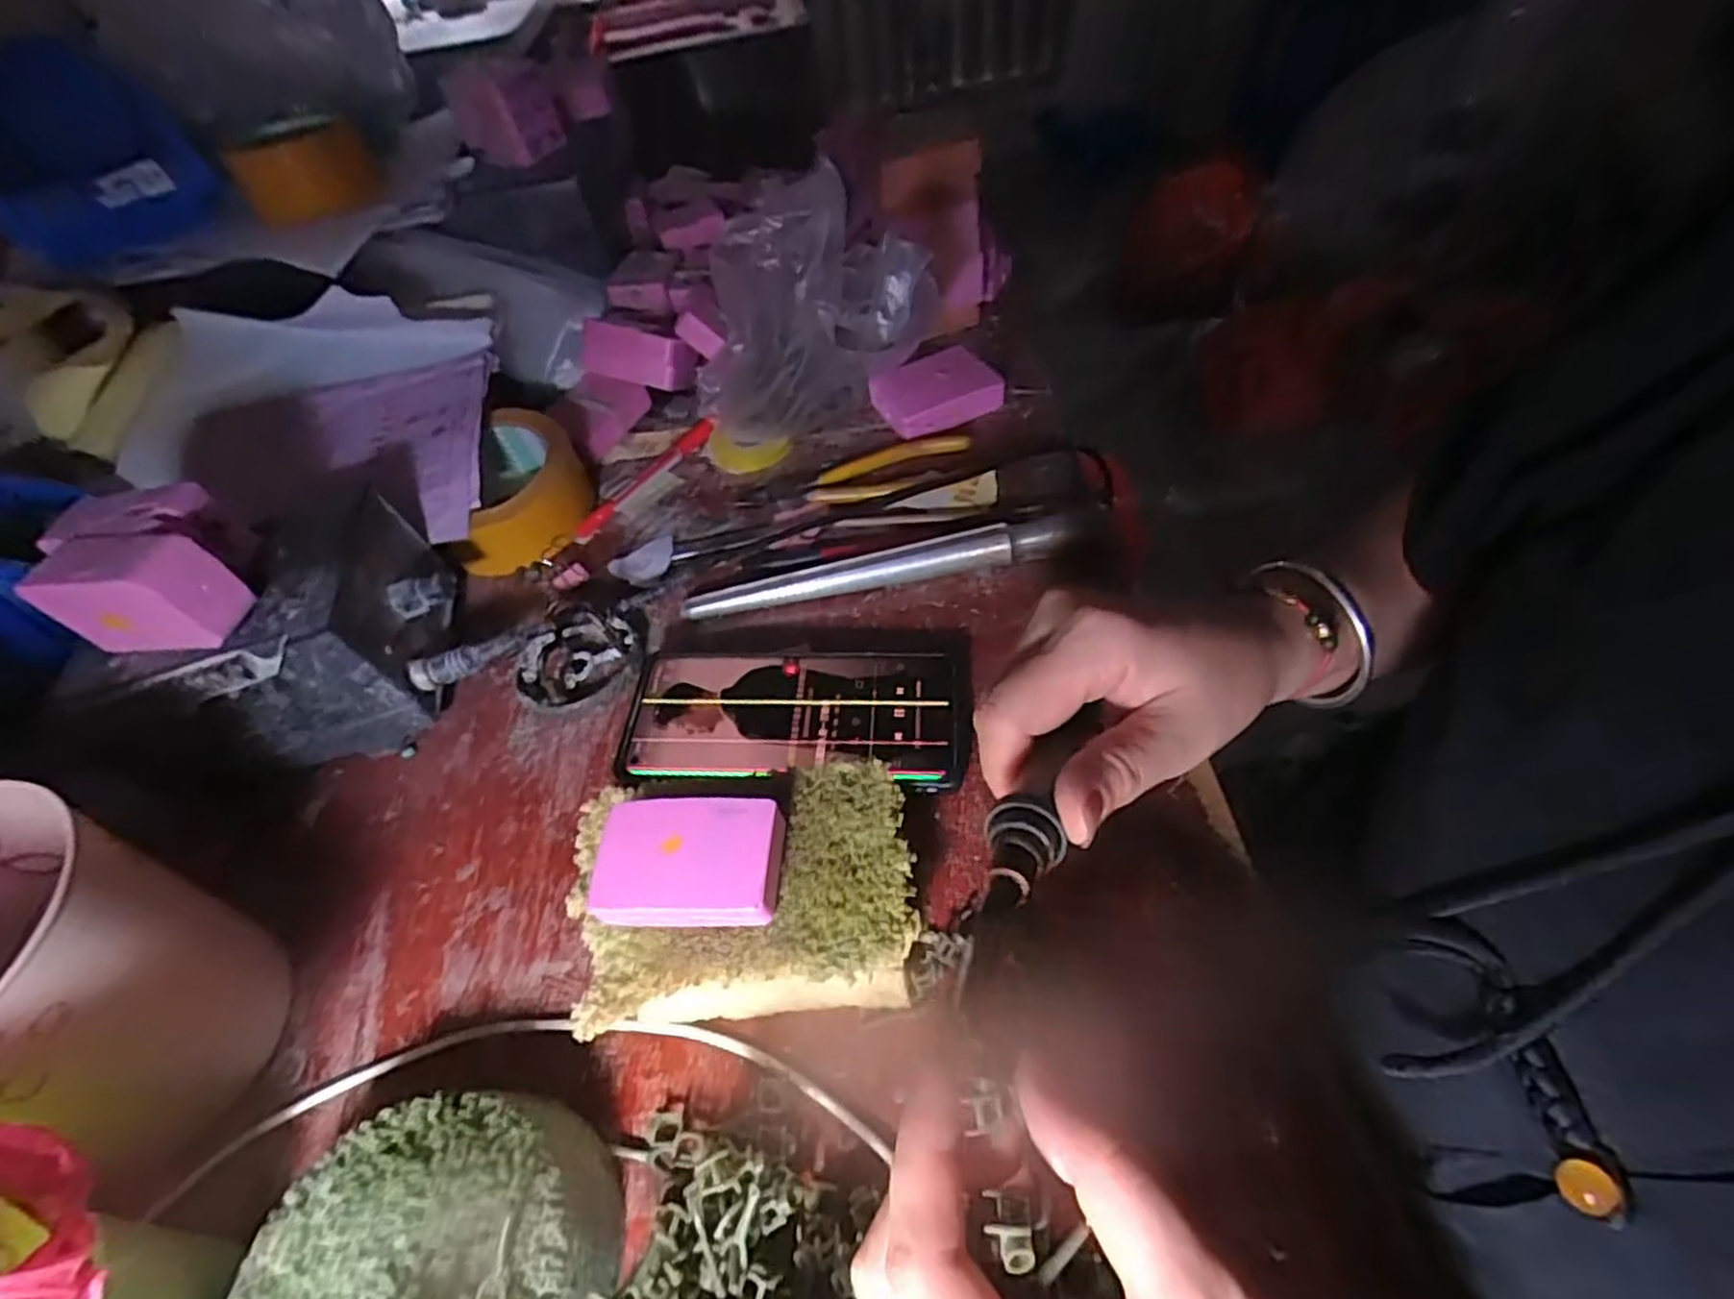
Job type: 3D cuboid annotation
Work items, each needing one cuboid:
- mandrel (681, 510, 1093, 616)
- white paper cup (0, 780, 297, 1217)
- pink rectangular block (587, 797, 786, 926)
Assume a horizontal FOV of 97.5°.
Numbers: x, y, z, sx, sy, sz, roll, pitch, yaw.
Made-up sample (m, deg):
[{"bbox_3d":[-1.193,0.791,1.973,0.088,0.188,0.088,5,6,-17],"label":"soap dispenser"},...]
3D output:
[{"bbox_3d":[0.013,-0.048,0.432,0.231,0.022,0.017,-12,51,-2],"label":"mandrel"},{"bbox_3d":[-0.300,0.126,0.271,0.111,0.102,0.105,12,54,16],"label":"white paper cup"},{"bbox_3d":[-0.066,0.082,0.288,0.069,0.021,0.047,-1,52,7],"label":"pink rectangular block"}]

